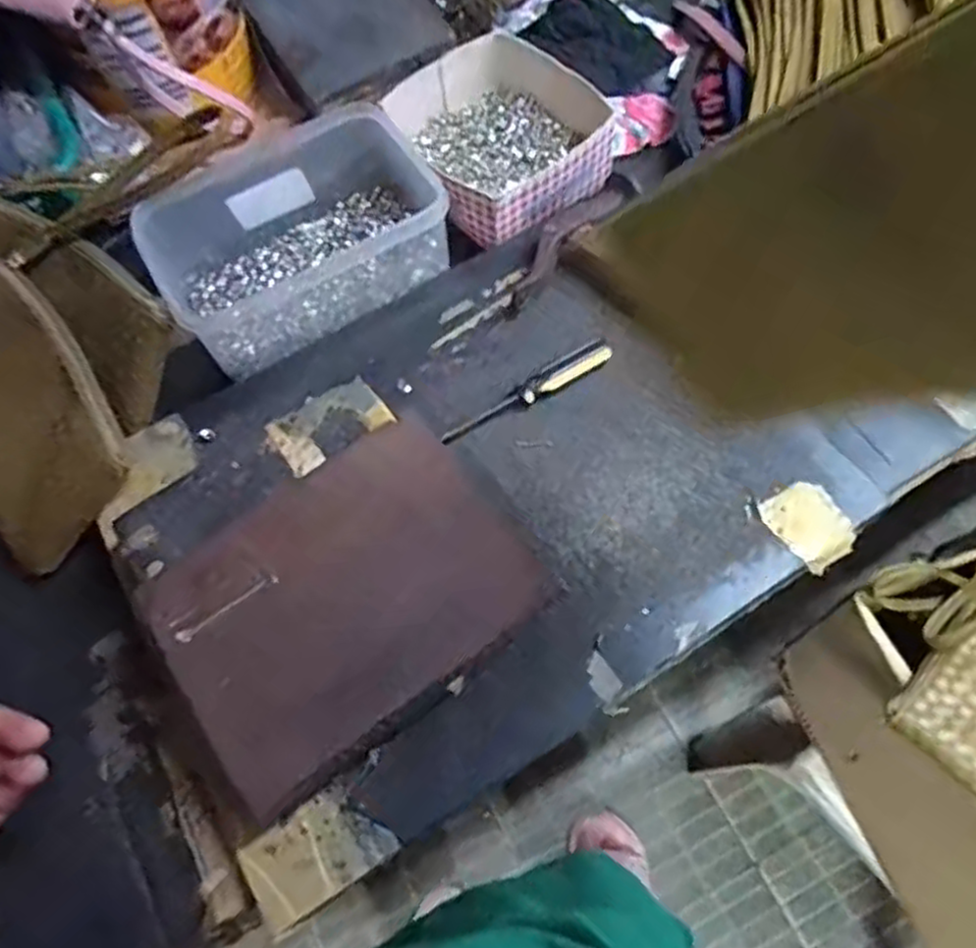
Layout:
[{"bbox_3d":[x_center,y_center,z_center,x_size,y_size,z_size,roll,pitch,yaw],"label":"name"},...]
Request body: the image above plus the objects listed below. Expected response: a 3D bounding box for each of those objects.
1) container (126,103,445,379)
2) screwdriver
[{"bbox_3d":[-0.138,-0.172,0.535,0.198,0.077,0.146,-32,67,-11],"label":"container"},{"bbox_3d":[0.024,-0.052,0.476,0.121,0.014,0.017,-28,66,-10],"label":"screwdriver"}]

